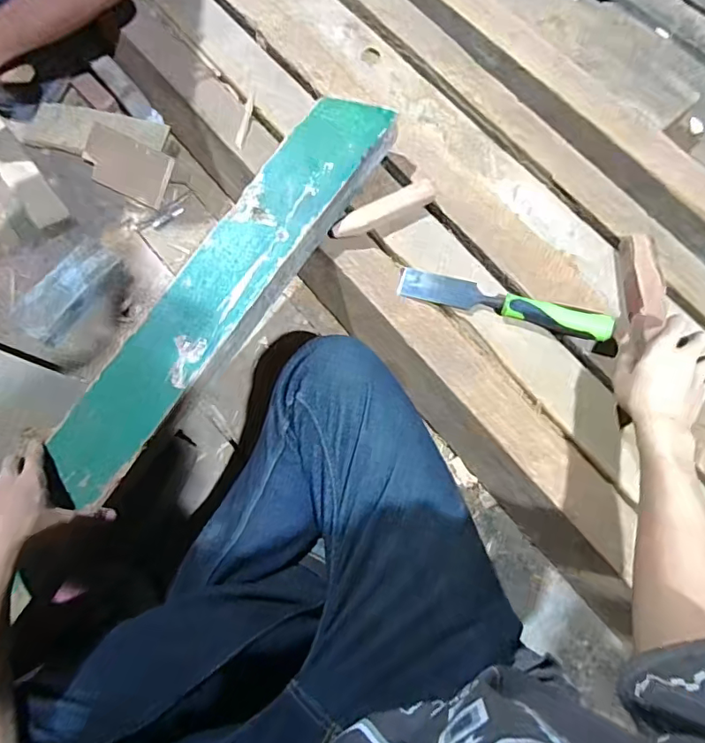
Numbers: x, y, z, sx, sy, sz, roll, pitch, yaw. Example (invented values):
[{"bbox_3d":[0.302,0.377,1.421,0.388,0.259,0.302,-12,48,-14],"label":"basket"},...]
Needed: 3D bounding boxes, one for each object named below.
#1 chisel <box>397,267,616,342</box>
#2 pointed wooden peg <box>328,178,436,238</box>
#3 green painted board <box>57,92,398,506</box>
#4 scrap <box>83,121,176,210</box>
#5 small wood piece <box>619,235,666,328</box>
[{"bbox_3d":[0.184,-0.087,0.616,0.251,0.038,0.040,17,74,4],"label":"chisel"},{"bbox_3d":[0.039,-0.211,0.664,0.153,0.022,0.031,-25,76,-8],"label":"pointed wooden peg"},{"bbox_3d":[-0.152,-0.104,0.611,0.106,0.043,0.576,34,80,9],"label":"green painted board"},{"bbox_3d":[-0.361,-0.327,0.803,0.143,0.006,0.087,24,84,-2],"label":"scrap"},{"bbox_3d":[0.370,-0.113,0.637,0.038,0.027,0.133,1,70,-1],"label":"small wood piece"}]

